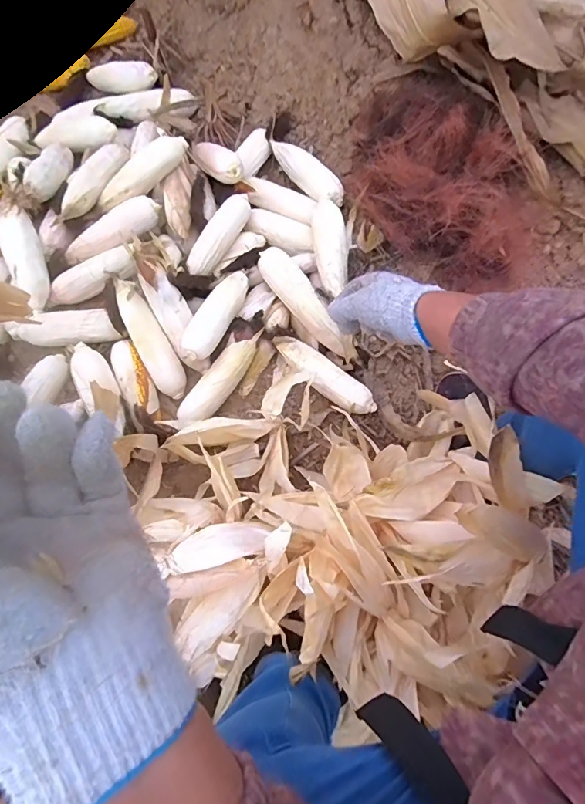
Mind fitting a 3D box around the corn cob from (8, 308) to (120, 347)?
[{"bbox_3d":[-0.411,-0.134,0.773,0.191,0.053,0.058,-7,73,0],"label":"corn cob"}]

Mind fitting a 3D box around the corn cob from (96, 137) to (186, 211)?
[{"bbox_3d":[-0.286,-0.431,0.816,0.204,0.043,0.052,-36,75,4],"label":"corn cob"}]

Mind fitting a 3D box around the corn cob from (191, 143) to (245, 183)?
[{"bbox_3d":[-0.148,-0.472,0.847,0.055,0.038,0.151,-41,61,-10],"label":"corn cob"}]

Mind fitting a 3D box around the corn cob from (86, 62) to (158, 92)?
[{"bbox_3d":[-0.388,-0.731,0.971,0.199,0.044,0.048,16,74,21],"label":"corn cob"}]

